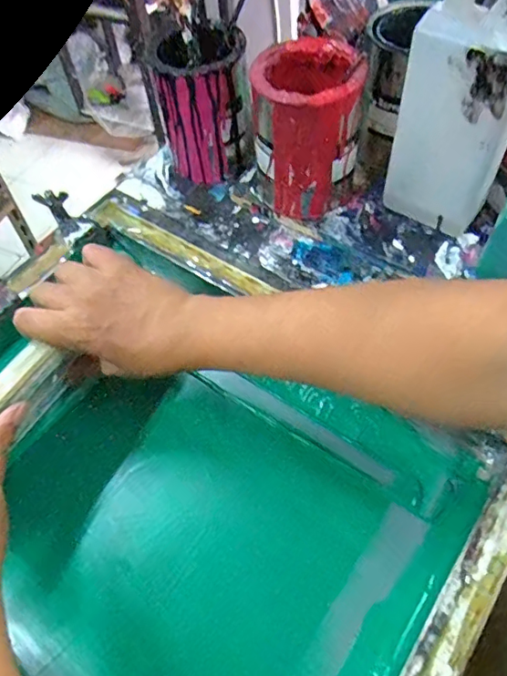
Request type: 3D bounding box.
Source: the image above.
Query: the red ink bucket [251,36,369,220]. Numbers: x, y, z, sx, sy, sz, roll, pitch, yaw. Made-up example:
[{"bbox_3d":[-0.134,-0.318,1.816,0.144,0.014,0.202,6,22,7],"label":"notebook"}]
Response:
[{"bbox_3d":[0.053,-0.214,0.544,0.095,0.144,0.103,-2,57,3],"label":"red ink bucket"}]

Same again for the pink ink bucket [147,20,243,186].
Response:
[{"bbox_3d":[-0.059,-0.274,0.614,0.100,0.145,0.107,-2,57,3],"label":"pink ink bucket"}]

